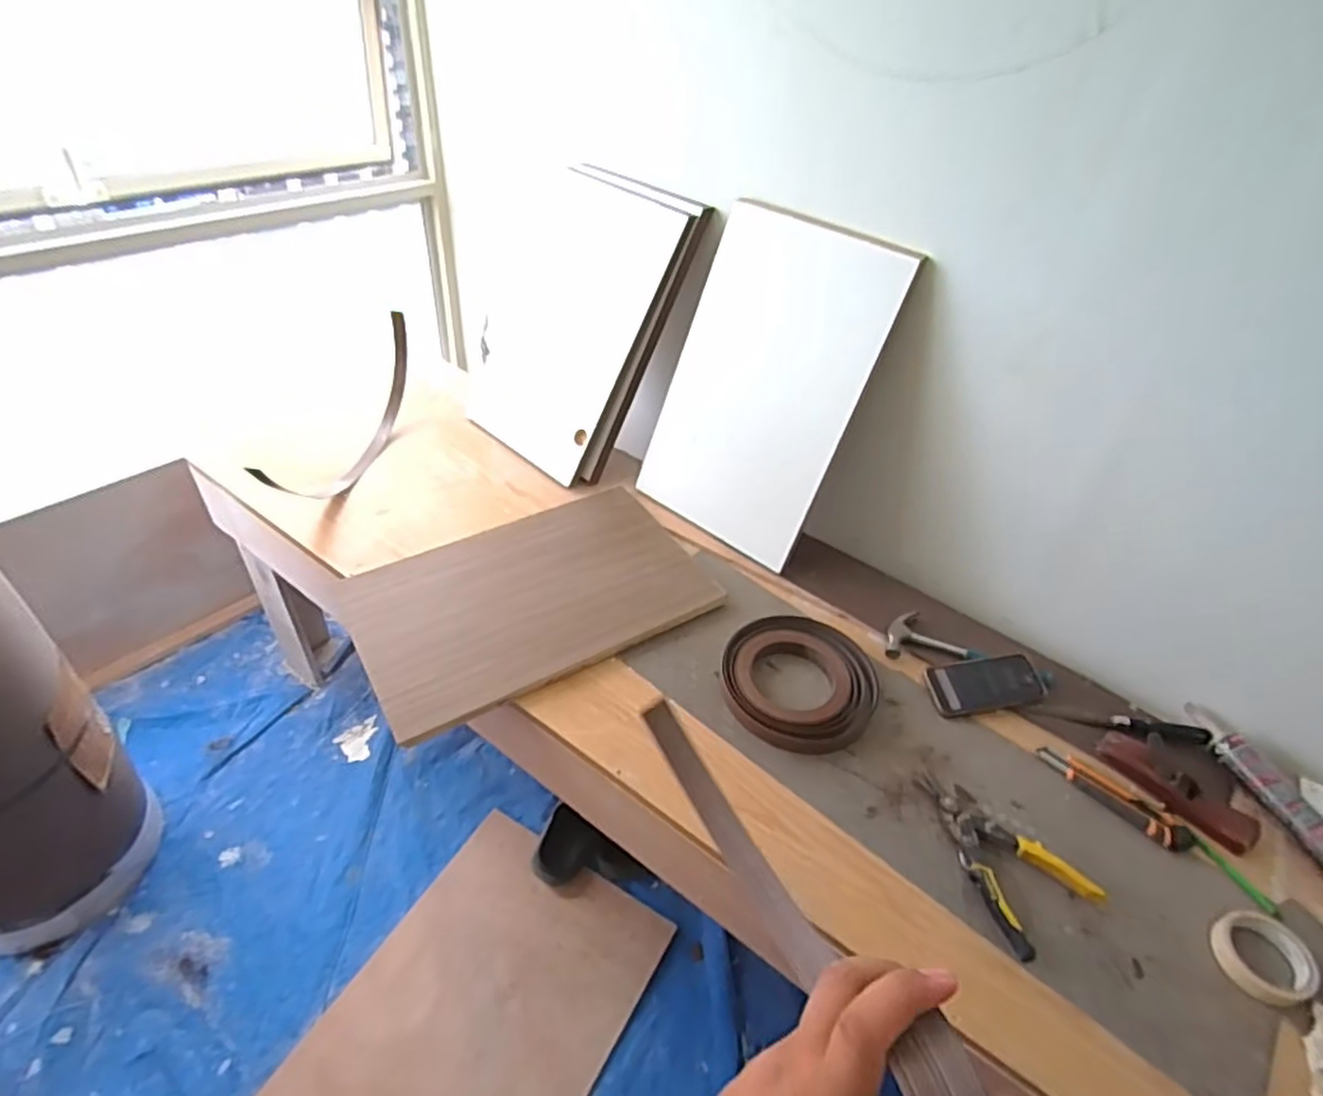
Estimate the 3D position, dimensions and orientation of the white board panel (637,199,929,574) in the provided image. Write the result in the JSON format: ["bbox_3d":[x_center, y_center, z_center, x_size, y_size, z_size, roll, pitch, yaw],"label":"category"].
[{"bbox_3d":[0.173,-0.273,1.230,0.355,0.542,0.028,35,27,31],"label":"white board panel"}]

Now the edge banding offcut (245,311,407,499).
[{"bbox_3d":[-0.594,-0.251,1.399,0.065,0.195,0.461,12,57,8],"label":"edge banding offcut"}]

